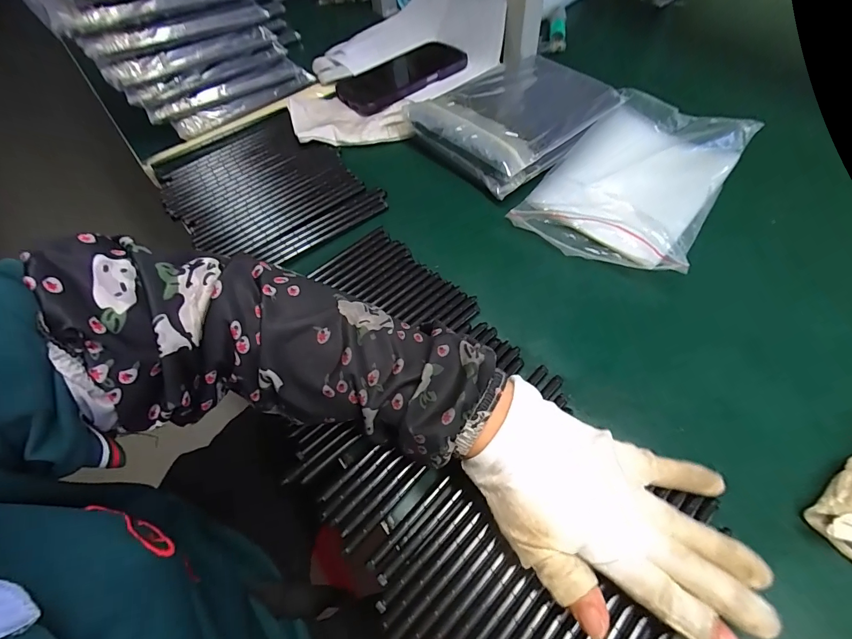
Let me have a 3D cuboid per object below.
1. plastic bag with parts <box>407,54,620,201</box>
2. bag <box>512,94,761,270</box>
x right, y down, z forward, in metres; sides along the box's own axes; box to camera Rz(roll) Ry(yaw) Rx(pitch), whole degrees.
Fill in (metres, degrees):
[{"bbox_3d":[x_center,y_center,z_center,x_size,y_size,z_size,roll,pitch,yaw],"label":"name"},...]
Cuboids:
[{"bbox_3d":[0.095,-0.225,0.450,0.191,0.041,0.151,-37,62,-18],"label":"plastic bag with parts"},{"bbox_3d":[0.202,-0.142,0.399,0.143,0.041,0.231,31,64,22],"label":"bag"}]

